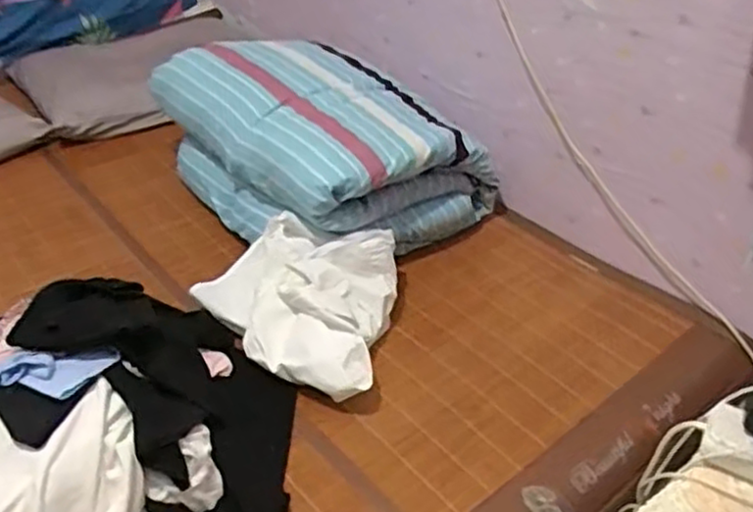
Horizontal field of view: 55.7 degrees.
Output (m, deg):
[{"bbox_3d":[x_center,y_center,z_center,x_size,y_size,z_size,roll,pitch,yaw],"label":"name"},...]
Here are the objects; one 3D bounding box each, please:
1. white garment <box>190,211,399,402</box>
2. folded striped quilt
[{"bbox_3d":[-0.151,0.071,1.276,0.353,0.107,0.315,12,38,8],"label":"white garment"},{"bbox_3d":[-0.137,-0.265,1.576,0.468,0.266,0.663,-29,49,-36],"label":"folded striped quilt"}]

